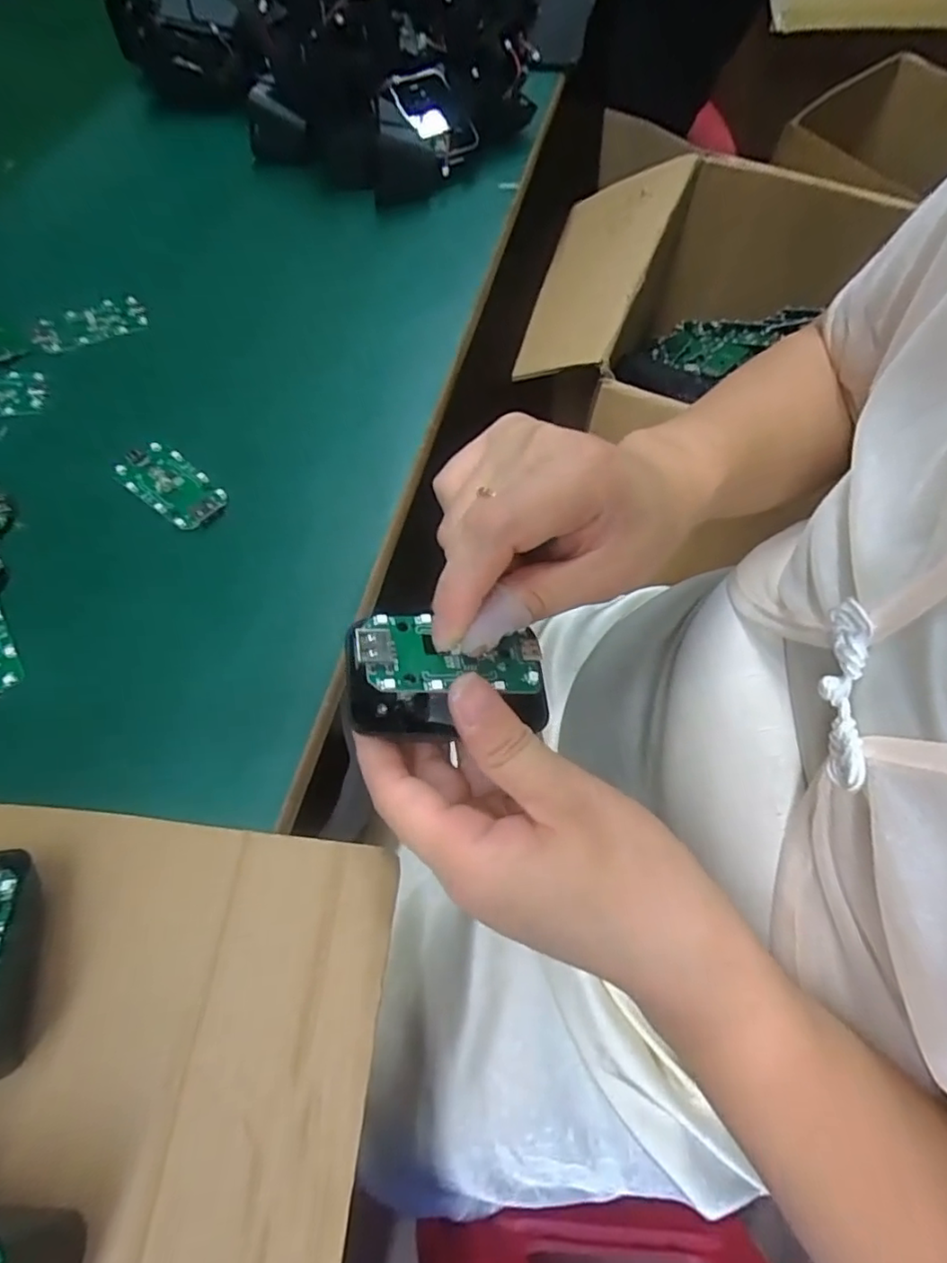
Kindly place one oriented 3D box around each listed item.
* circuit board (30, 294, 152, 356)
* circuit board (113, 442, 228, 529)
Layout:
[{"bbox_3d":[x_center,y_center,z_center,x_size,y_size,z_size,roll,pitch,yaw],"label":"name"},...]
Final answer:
[{"bbox_3d":[-0.229,-0.184,0.357,0.061,0.004,0.034,-25,66,-15],"label":"circuit board"},{"bbox_3d":[-0.154,-0.075,0.307,0.061,0.009,0.031,35,68,14],"label":"circuit board"}]

